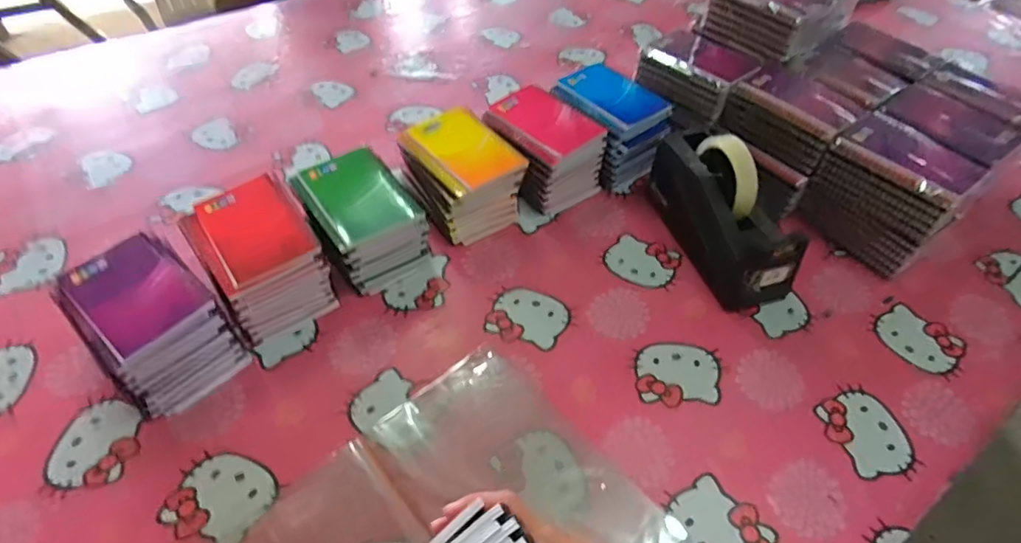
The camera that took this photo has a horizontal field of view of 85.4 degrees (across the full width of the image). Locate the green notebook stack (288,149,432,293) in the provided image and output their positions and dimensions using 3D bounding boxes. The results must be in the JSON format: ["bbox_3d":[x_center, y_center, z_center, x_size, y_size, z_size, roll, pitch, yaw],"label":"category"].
[{"bbox_3d":[-0.165,-0.055,0.608,0.107,0.090,0.124,-31,57,-26],"label":"green notebook stack"}]

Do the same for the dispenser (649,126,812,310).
[{"bbox_3d":[0.236,-0.072,0.614,0.069,0.125,0.202,-14,51,-13],"label":"dispenser"}]

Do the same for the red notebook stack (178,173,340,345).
[{"bbox_3d":[-0.256,-0.013,0.569,0.100,0.092,0.135,-31,57,-25],"label":"red notebook stack"}]

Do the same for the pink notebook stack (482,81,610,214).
[{"bbox_3d":[0.036,-0.154,0.698,0.105,0.090,0.139,-30,56,-25],"label":"pink notebook stack"}]

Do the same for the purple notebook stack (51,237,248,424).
[{"bbox_3d":[-0.332,0.049,0.518,0.096,0.087,0.139,-36,59,-28],"label":"purple notebook stack"}]

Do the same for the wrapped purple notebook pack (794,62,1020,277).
[{"bbox_3d":[0.496,-0.130,0.672,0.275,0.125,0.130,-31,57,-25],"label":"wrapped purple notebook pack"}]

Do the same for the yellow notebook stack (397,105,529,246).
[{"bbox_3d":[-0.056,-0.112,0.657,0.106,0.093,0.129,-22,54,-20],"label":"yellow notebook stack"}]

